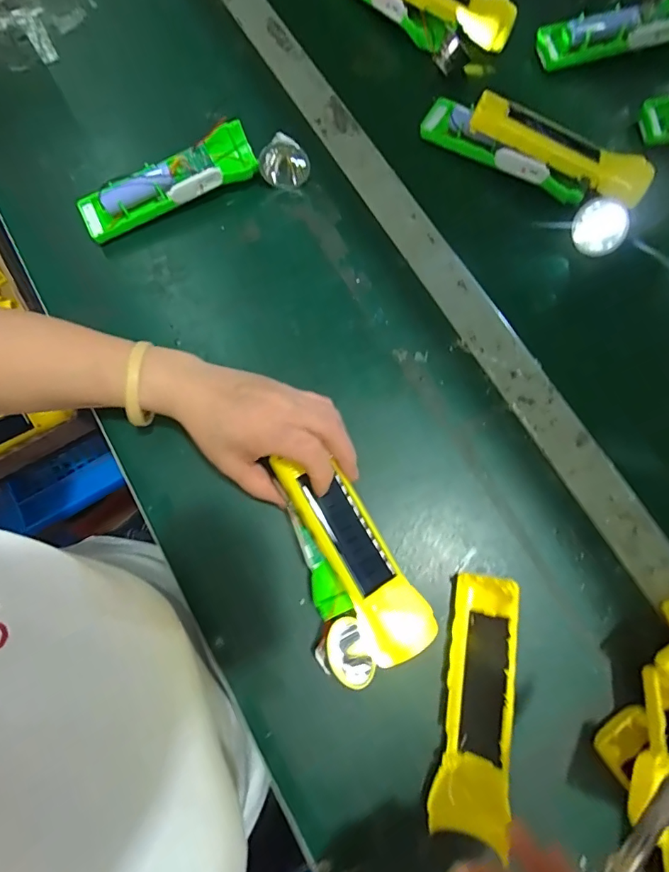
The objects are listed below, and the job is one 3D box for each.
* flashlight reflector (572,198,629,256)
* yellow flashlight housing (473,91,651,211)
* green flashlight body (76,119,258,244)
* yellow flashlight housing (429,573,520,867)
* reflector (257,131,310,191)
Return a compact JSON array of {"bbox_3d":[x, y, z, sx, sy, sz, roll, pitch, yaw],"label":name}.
[{"bbox_3d":[0.237,-0.185,0.409,0.048,0.009,0.048,0,105,0],"label":"flashlight reflector"},{"bbox_3d":[0.200,-0.253,0.406,0.160,0.034,0.036,27,78,8],"label":"yellow flashlight housing"},{"bbox_3d":[-0.150,-0.226,0.414,0.163,0.037,0.048,-26,78,-5],"label":"green flashlight body"},{"bbox_3d":[0.098,0.179,0.312,0.040,0.030,0.158,11,76,4],"label":"yellow flashlight housing"},{"bbox_3d":[-0.045,-0.246,0.416,0.043,0.035,0.032,-11,75,-2],"label":"reflector"}]

